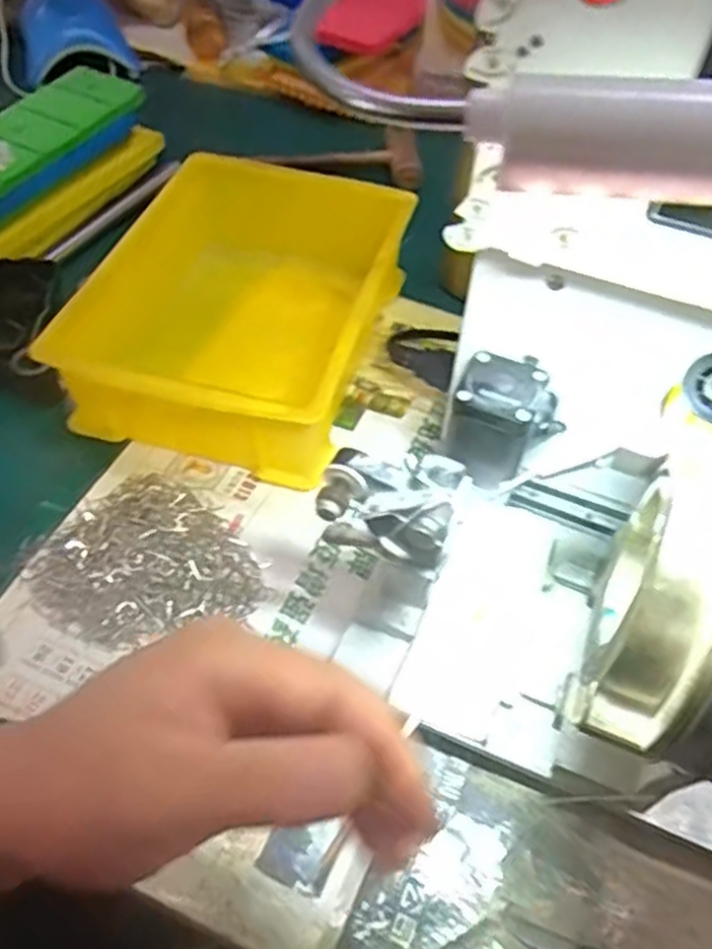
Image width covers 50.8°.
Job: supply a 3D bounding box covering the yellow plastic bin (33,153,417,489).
[{"bbox_3d":[-0.072,-0.127,0.529,0.179,0.073,0.271,14,53,8],"label":"yellow plastic bin"}]

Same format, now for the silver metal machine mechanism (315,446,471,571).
[{"bbox_3d":[0.013,0.015,0.316,0.057,0.049,0.039,18,53,10],"label":"silver metal machine mechanism"}]

